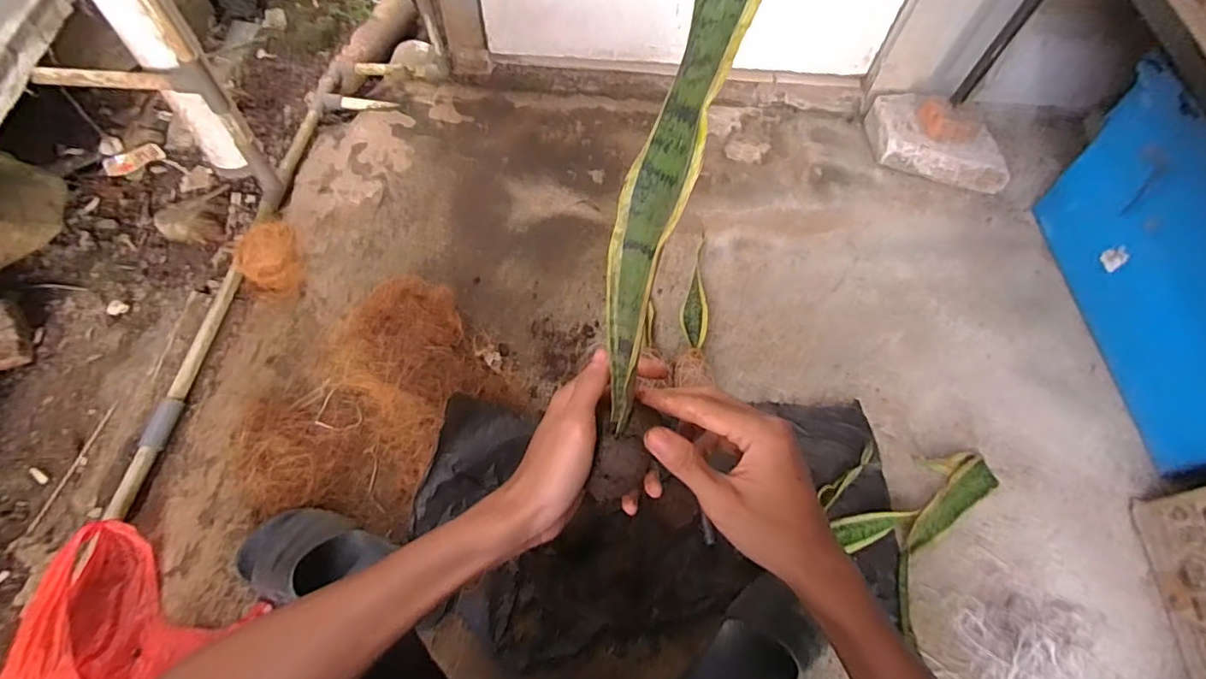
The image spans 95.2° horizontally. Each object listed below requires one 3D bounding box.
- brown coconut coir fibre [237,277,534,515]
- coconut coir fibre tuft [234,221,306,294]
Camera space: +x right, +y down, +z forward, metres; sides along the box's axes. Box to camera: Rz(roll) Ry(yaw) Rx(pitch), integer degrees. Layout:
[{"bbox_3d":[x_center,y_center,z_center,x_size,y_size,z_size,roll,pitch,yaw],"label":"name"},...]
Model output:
[{"bbox_3d":[-0.336,0.094,0.808,0.302,0.066,0.390,41,67,16],"label":"brown coconut coir fibre"},{"bbox_3d":[-0.534,-0.125,0.898,0.097,0.098,0.084,-31,69,-18],"label":"coconut coir fibre tuft"}]

